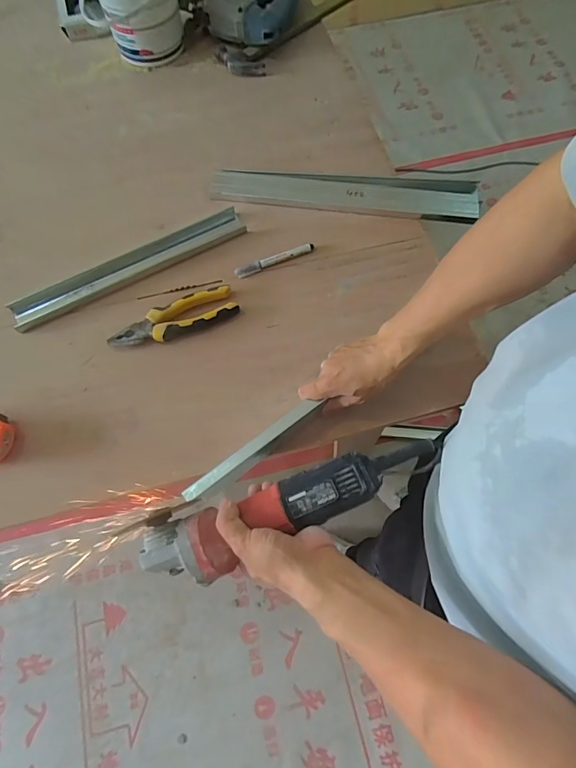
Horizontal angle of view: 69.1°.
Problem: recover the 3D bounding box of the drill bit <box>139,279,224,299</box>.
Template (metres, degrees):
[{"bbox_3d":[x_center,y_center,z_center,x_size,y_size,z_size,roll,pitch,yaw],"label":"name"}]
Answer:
[{"bbox_3d":[-0.172,-0.151,0.665,0.135,0.004,0.007,-14,72,-5],"label":"drill bit"}]

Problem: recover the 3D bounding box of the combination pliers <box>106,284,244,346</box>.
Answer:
[{"bbox_3d":[-0.171,-0.094,0.635,0.190,0.023,0.059,-25,73,-8],"label":"combination pliers"}]

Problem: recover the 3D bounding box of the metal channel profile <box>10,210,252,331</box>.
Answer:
[{"bbox_3d":[-0.253,-0.190,0.676,0.386,0.015,0.058,-27,73,-9],"label":"metal channel profile"}]

